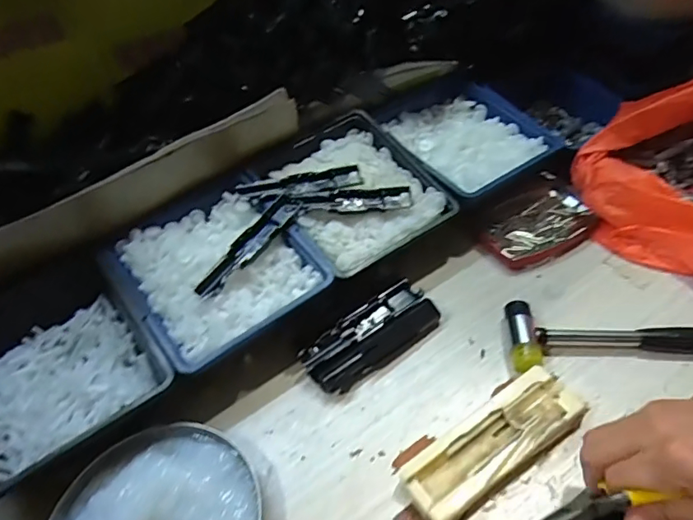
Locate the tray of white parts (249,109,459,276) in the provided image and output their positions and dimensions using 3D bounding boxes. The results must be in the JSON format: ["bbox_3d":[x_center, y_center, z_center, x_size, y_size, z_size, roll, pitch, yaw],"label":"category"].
[{"bbox_3d":[0.007,-0.069,0.494,0.141,0.040,0.156,-28,50,-20],"label":"tray of white parts"}]

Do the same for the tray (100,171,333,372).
[{"bbox_3d":[-0.114,0.011,0.454,0.144,0.050,0.167,-33,52,-24],"label":"tray"}]

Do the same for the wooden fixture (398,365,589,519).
[{"bbox_3d":[0.107,0.130,0.364,0.145,0.022,0.046,-27,50,-19],"label":"wooden fixture"}]

